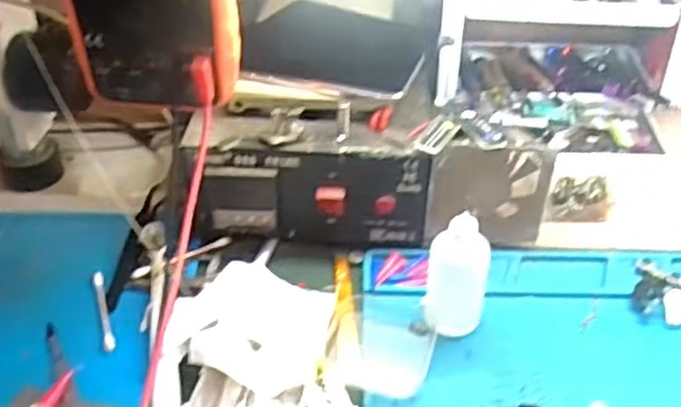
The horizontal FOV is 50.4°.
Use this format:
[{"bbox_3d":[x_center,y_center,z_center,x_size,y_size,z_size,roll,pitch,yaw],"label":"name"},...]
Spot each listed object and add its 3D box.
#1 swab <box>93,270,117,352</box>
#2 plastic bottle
[{"bbox_3d":[-0.152,0.069,0.466,0.007,0.004,0.072,-15,43,-16],"label":"swab"},{"bbox_3d":[0.070,0.045,0.436,0.035,0.076,0.031,20,45,21],"label":"plastic bottle"}]

